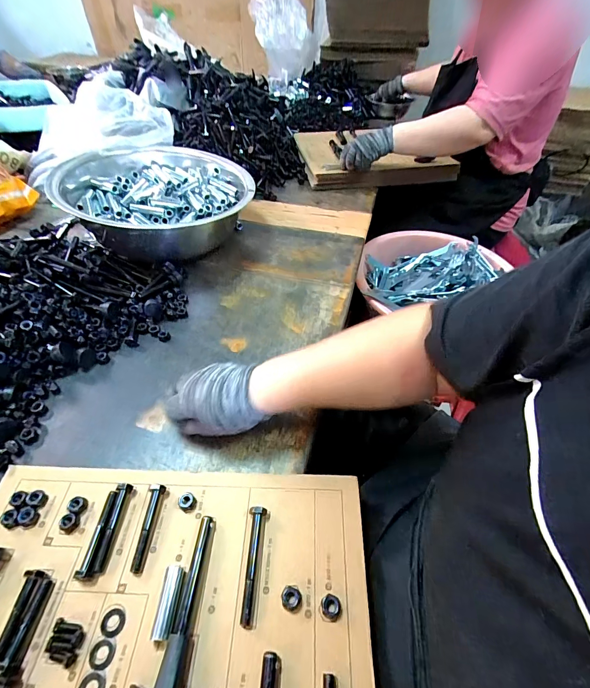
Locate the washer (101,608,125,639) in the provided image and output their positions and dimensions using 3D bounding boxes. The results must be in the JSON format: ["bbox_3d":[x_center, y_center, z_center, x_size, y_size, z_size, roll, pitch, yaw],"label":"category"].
[{"bbox_3d":[-0.154,0.236,0.288,0.018,0.004,0.020,-33,56,-27],"label":"washer"}]

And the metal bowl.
[{"bbox_3d":[-0.265,-0.279,0.672,0.342,0.122,0.338,1,48,-1],"label":"metal bowl"}]

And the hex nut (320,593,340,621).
[{"bbox_3d":[0.030,0.225,0.291,0.016,0.008,0.018,6,48,5],"label":"hex nut"}]

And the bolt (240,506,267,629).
[{"bbox_3d":[-0.040,0.200,0.313,0.015,0.011,0.094,4,48,3],"label":"bolt"}]

